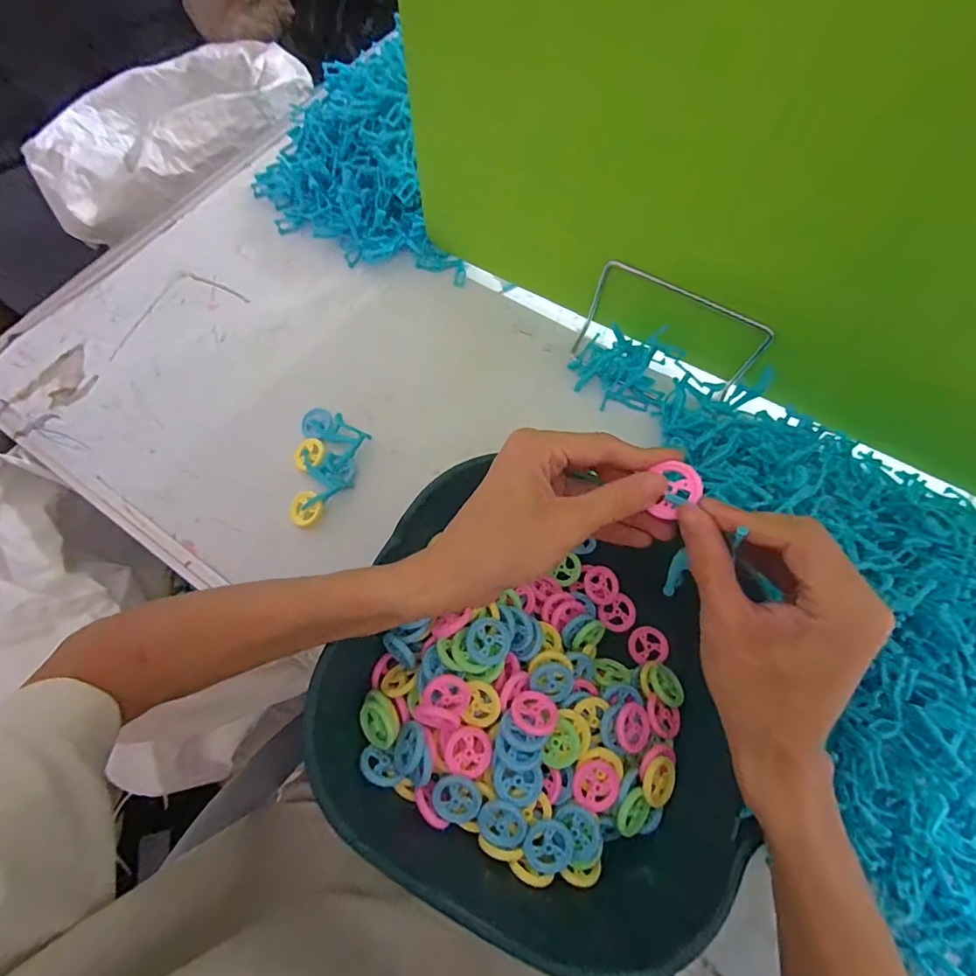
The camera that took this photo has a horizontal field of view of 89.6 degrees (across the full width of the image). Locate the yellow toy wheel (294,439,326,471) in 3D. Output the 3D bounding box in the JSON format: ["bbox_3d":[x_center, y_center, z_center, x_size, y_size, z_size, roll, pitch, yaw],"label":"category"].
[{"bbox_3d":[-0.156,-0.029,0.428,0.026,0.004,0.029,13,67,4],"label":"yellow toy wheel"}]

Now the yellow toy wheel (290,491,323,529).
[{"bbox_3d":[-0.152,0.018,0.411,0.025,0.006,0.030,10,88,4],"label":"yellow toy wheel"}]

